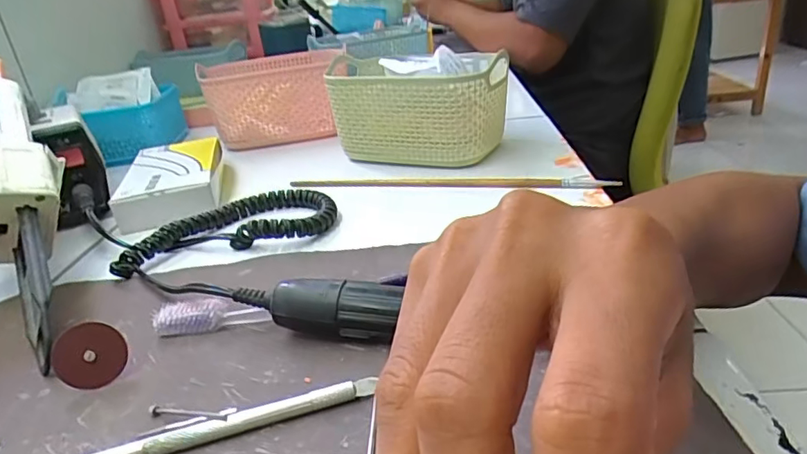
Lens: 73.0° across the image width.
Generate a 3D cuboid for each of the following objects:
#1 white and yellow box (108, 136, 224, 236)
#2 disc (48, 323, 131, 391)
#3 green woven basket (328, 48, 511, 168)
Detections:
[{"bbox_3d":[-0.211,-0.044,0.500,0.084,0.028,0.154,-13,26,-12],"label":"white and yellow box"},{"bbox_3d":[-0.152,0.062,0.265,0.031,0.031,0.004,27,-9,-18],"label":"disc"},{"bbox_3d":[0.012,-0.114,0.529,0.170,0.085,0.113,2,27,20],"label":"green woven basket"}]

